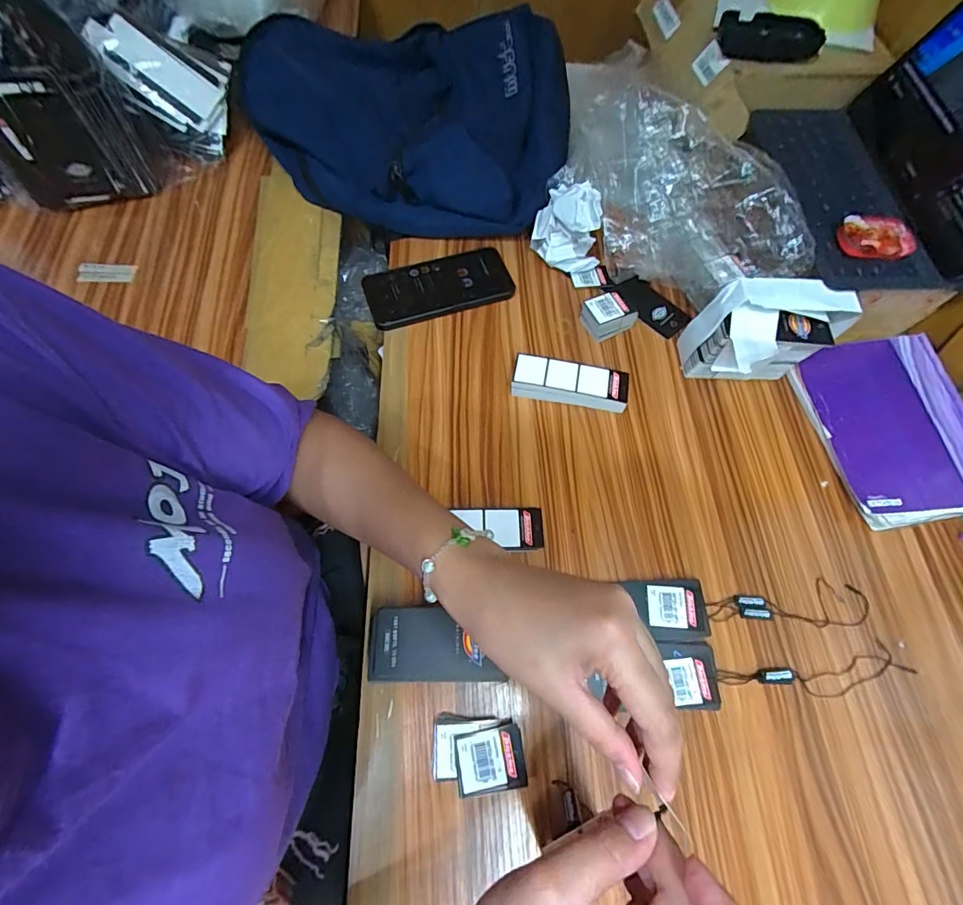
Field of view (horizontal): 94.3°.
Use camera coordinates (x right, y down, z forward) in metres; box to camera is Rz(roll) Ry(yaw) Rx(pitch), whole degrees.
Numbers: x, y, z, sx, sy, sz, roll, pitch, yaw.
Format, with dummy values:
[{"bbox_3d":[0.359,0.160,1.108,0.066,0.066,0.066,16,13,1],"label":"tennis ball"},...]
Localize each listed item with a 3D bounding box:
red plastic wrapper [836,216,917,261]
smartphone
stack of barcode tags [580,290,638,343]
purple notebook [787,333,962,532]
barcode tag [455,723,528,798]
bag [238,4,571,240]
[{"bbox_3d":[0.384,-0.207,0.437,0.068,0.021,0.042,1,66,-3],"label":"red plastic wrapper"},{"bbox_3d":[-0.051,-0.197,0.534,0.168,0.017,0.077,-18,68,-11],"label":"smartphone"},{"bbox_3d":[0.143,-0.156,0.515,0.053,0.037,0.043,-23,69,-13],"label":"stack of barcode tags"},{"bbox_3d":[0.437,-0.031,0.472,0.155,0.016,0.203,-10,66,3],"label":"purple notebook"},{"bbox_3d":[0.007,0.232,0.336,0.051,0.005,0.040,-4,62,-9],"label":"barcode tag"},{"bbox_3d":[-0.095,-0.430,0.576,0.395,0.113,0.291,2,66,-2],"label":"bag"}]

